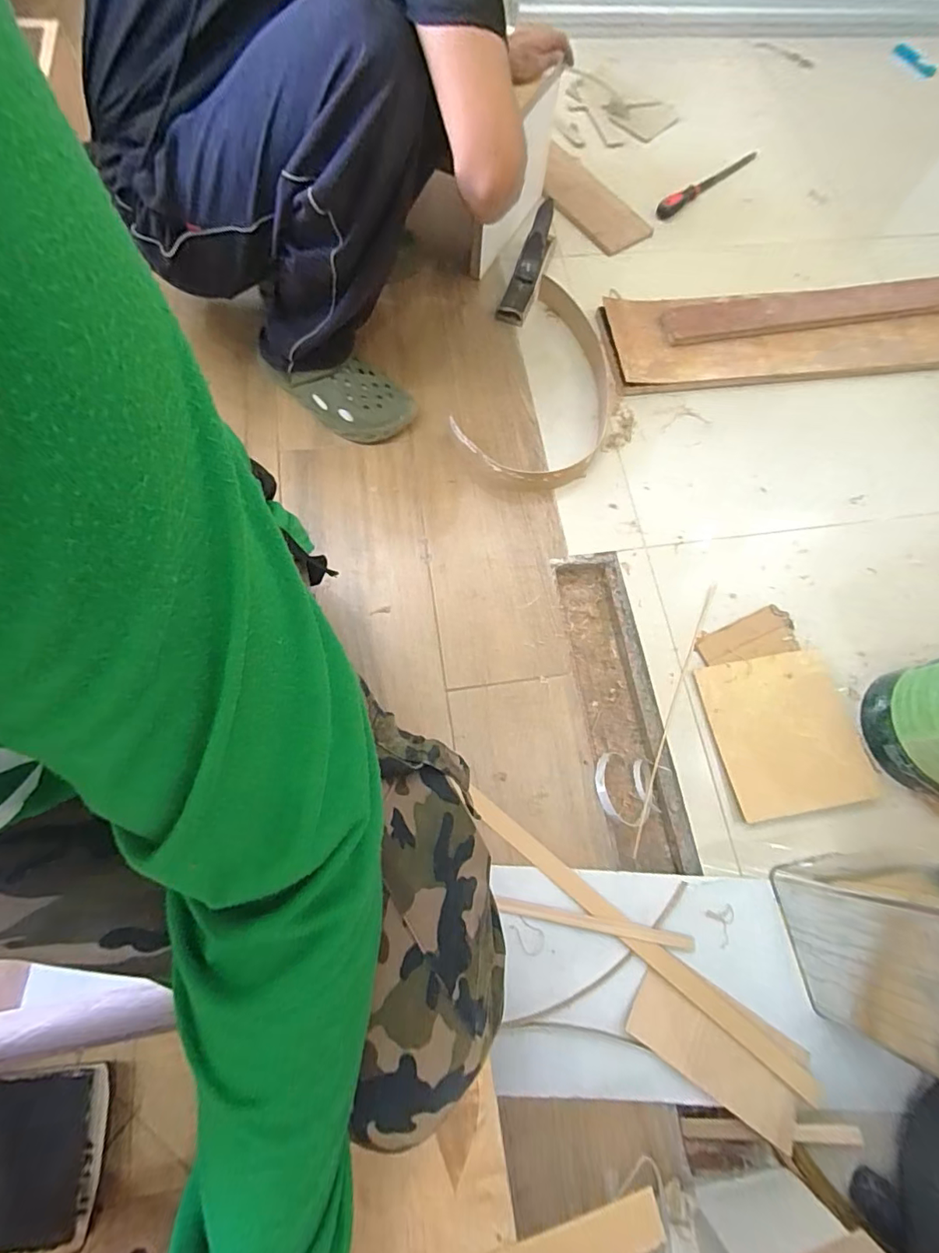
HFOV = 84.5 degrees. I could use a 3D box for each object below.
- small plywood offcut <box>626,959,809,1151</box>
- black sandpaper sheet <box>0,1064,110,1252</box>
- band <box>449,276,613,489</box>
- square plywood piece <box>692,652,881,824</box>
[{"bbox_3d":[0.266,0.446,0.554,0.177,0.006,0.092,31,63,12],"label":"small plywood offcut"},{"bbox_3d":[-0.303,0.363,0.353,0.097,0.009,0.096,-3,70,-3],"label":"black sandpaper sheet"},{"bbox_3d":[0.138,-0.391,0.833,0.216,0.040,0.399,26,71,8],"label":"band"},{"bbox_3d":[0.414,0.136,0.673,0.186,0.011,0.194,-9,67,-5],"label":"square plywood piece"}]

